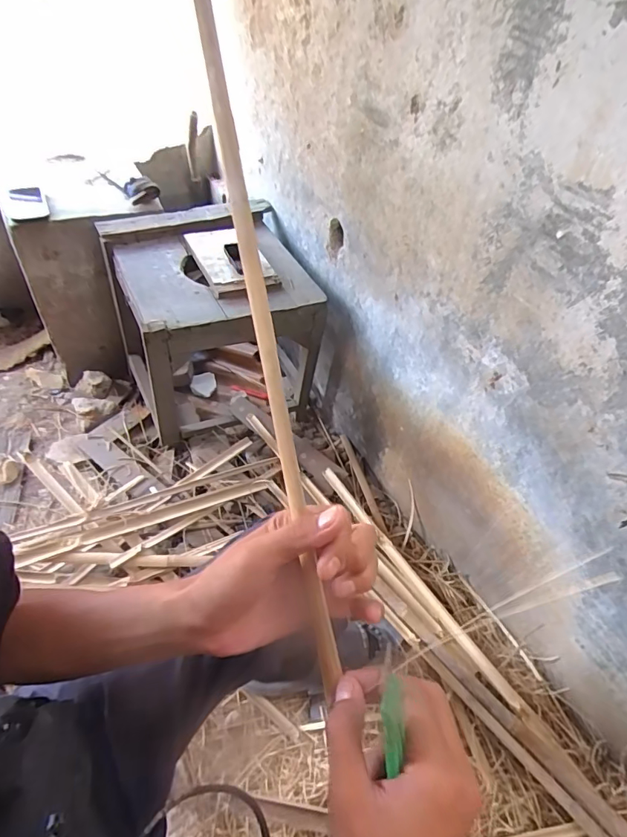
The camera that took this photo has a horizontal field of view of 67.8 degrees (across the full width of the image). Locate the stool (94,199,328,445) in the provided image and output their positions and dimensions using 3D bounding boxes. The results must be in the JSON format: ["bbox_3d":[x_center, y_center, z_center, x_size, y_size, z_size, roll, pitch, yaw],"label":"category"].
[{"bbox_3d":[-0.264,-0.243,1.270,0.455,0.451,0.460,-17,51,-20],"label":"stool"}]

